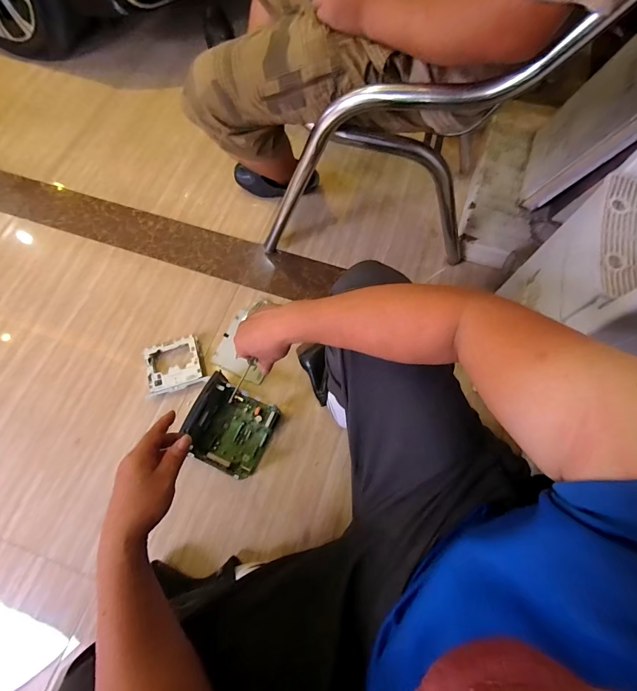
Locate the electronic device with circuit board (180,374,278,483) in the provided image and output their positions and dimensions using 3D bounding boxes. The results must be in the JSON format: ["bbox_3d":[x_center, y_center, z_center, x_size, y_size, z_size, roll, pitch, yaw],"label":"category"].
[{"bbox_3d":[-0.209,0.196,0.823,0.165,0.120,0.180,23,70,11],"label":"electronic device with circuit board"}]

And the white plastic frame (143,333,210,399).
[{"bbox_3d":[-0.385,0.055,0.921,0.151,0.032,0.141,-21,71,-6],"label":"white plastic frame"}]

